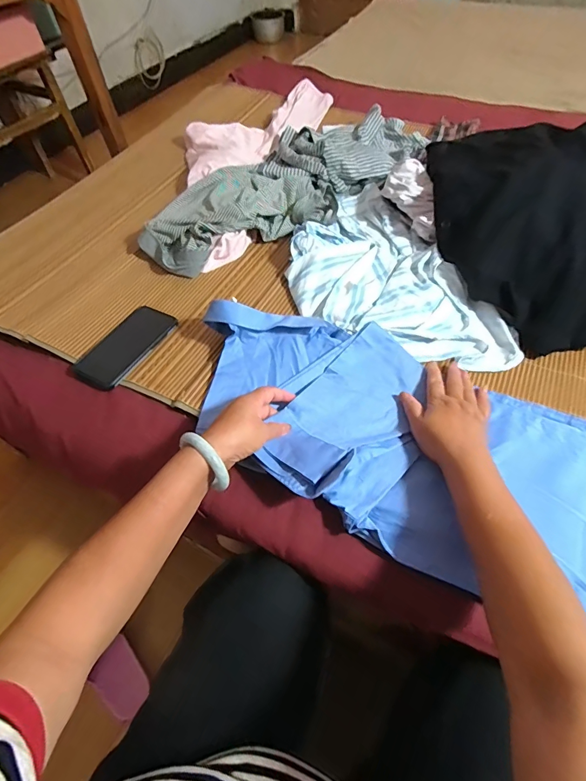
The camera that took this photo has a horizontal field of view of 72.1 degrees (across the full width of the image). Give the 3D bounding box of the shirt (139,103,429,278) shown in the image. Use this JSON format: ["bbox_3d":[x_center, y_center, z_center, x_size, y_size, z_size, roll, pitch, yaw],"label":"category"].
[{"bbox_3d":[0.008,-0.460,0.849,0.717,0.070,0.279,-37,61,-20],"label":"shirt"}]

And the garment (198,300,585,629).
[{"bbox_3d":[0.216,0.087,0.481,0.738,0.046,0.277,25,61,16],"label":"garment"}]

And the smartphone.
[{"bbox_3d":[-0.259,-0.070,0.628,0.086,0.015,0.163,22,55,16],"label":"smartphone"}]

